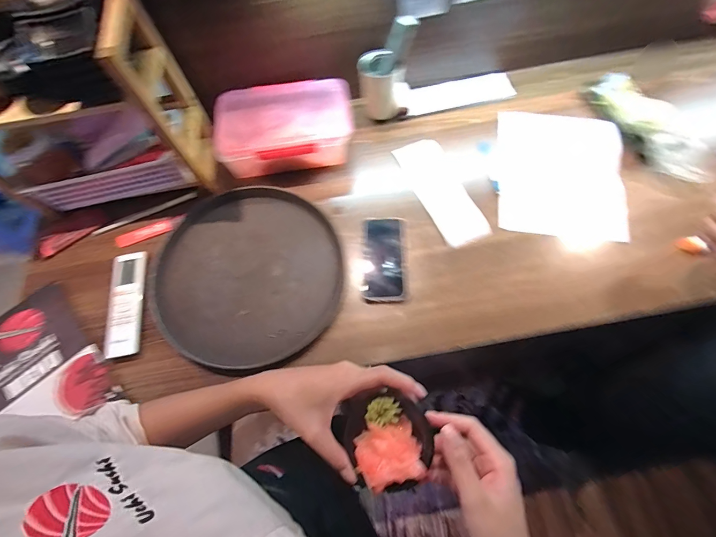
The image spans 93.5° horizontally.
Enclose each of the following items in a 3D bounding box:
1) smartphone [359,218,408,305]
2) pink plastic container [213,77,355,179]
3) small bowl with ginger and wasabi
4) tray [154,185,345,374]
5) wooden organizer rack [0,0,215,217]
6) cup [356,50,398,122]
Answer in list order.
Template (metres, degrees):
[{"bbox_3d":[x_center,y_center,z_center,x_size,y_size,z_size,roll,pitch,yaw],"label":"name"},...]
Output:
[{"bbox_3d":[0.047,-0.019,0.618,0.083,0.009,0.168,0,70,2],"label":"smartphone"},{"bbox_3d":[-0.149,-0.292,0.706,0.270,0.076,0.180,-9,70,-1],"label":"pink plastic container"},{"bbox_3d":[0.027,0.160,0.321,0.080,0.024,0.085,-1,70,2],"label":"small bowl with ginger and wasabi"},{"bbox_3d":[-0.199,0.006,0.627,0.329,0.016,0.343,-1,70,2],"label":"tray"},{"bbox_3d":[-0.495,-0.272,0.587,0.365,0.299,0.190,-12,70,-3],"label":"wooden organizer rack"},{"bbox_3d":[0.045,-0.388,0.719,0.070,0.118,0.073,-17,70,-4],"label":"cup"}]

